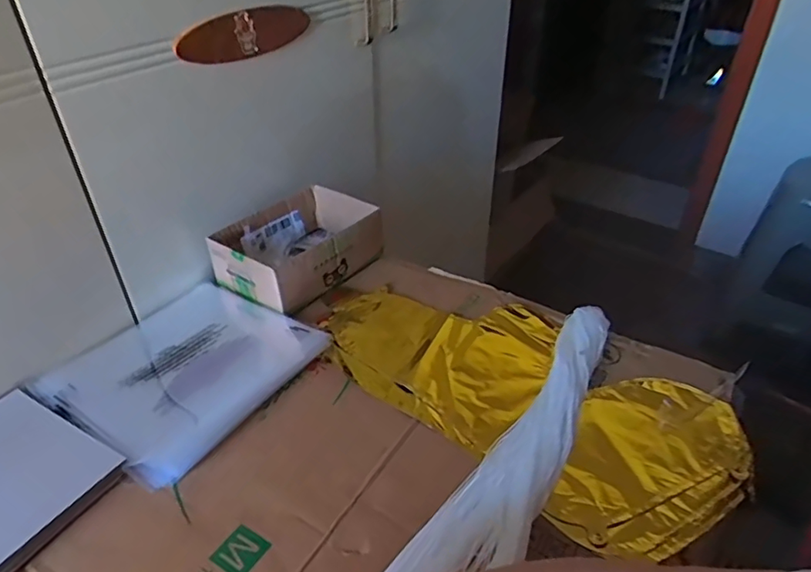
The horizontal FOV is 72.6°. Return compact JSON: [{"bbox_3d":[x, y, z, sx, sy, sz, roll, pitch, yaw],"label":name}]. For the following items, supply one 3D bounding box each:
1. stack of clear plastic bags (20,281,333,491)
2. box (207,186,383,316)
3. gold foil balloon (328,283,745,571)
[{"bbox_3d":[-0.228,0.075,0.571,0.213,0.016,0.224,23,42,27],"label":"stack of clear plastic bags"},{"bbox_3d":[-0.131,-0.051,0.693,0.142,0.064,0.186,24,42,28],"label":"box"},{"bbox_3d":[0.109,0.100,0.559,0.413,0.033,0.214,24,42,28],"label":"gold foil balloon"}]

